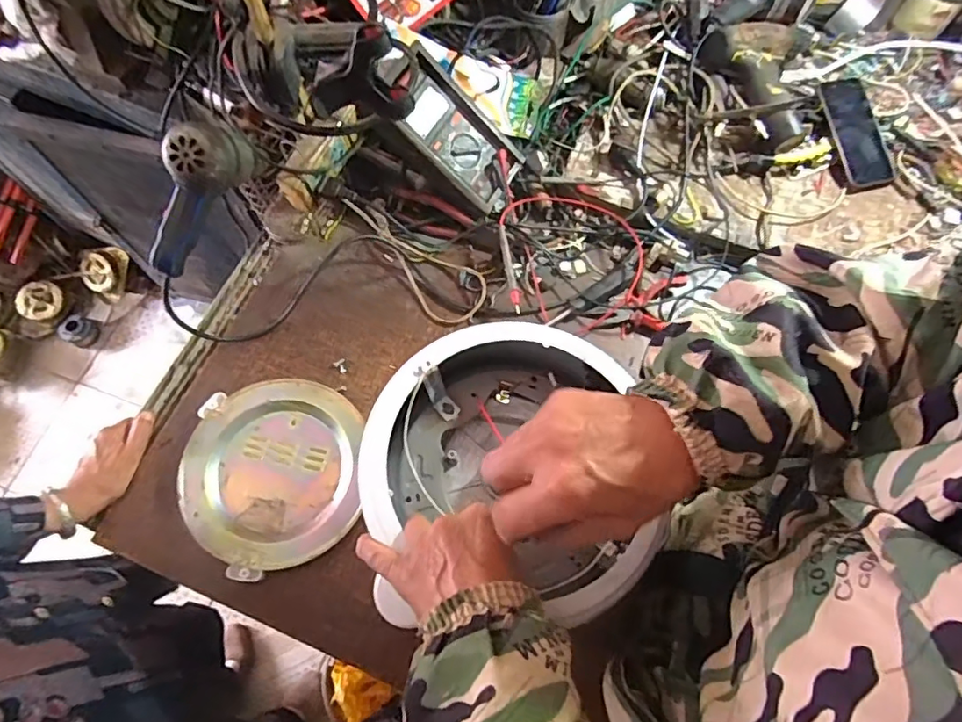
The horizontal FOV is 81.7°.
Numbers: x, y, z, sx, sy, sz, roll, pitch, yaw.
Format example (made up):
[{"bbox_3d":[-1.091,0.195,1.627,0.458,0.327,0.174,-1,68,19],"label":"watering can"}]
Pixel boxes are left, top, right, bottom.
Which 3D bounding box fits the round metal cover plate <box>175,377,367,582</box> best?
[{"bbox_3d":[-0.227,0.120,0.605,0.183,0.017,0.202,0,67,-2],"label":"round metal cover plate"}]

